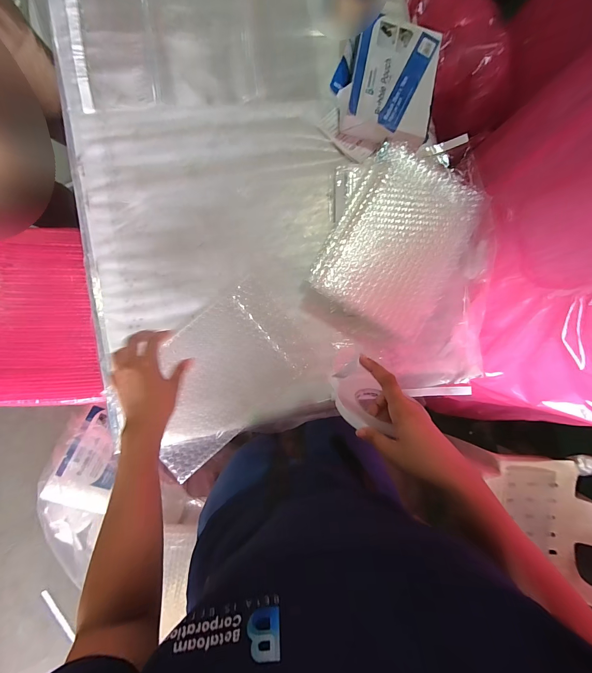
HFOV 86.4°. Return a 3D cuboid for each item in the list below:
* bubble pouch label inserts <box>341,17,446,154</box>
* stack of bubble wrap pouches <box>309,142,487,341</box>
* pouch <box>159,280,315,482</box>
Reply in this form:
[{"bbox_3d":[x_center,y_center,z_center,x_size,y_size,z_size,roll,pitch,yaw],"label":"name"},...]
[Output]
[{"bbox_3d":[0.169,-0.460,0.576,0.160,0.041,0.219,12,85,-5],"label":"bubble pouch label inserts"},{"bbox_3d":[0.181,-0.172,0.547,0.216,0.054,0.327,30,84,-4],"label":"stack of bubble wrap pouches"},{"bbox_3d":[-0.127,0.062,0.516,0.283,0.016,0.188,-40,92,-11],"label":"pouch"}]

